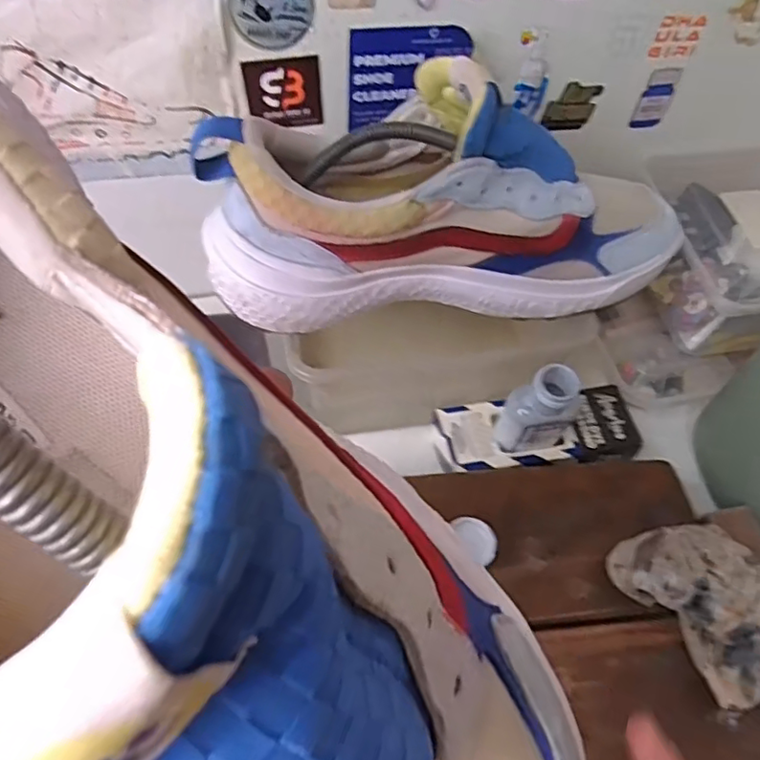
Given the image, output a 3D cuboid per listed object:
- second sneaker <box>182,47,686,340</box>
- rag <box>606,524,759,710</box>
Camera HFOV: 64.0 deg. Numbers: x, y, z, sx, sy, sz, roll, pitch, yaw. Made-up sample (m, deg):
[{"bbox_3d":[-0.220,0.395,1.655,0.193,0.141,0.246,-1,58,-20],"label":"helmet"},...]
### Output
[{"bbox_3d":[0.046,-0.107,0.355,0.291,0.117,0.088,-6,58,-7],"label":"second sneaker"},{"bbox_3d":[0.186,0.126,0.348,0.059,0.041,0.097,-30,64,-20],"label":"rag"}]

